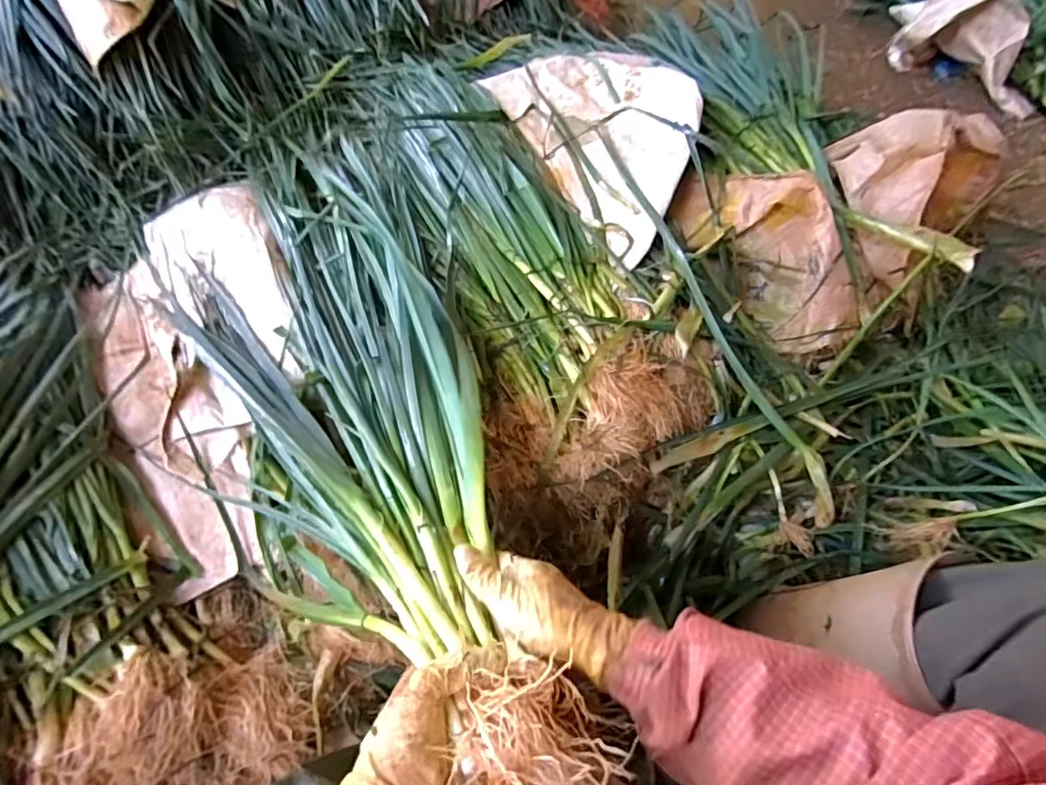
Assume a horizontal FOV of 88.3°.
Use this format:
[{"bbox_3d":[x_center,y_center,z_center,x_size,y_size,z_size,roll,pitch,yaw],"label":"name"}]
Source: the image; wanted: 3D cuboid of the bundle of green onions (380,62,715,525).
[{"bbox_3d":[0.004,-0.208,0.750,0.287,0.118,0.726,-17,64,-9],"label":"bundle of green onions"}]

